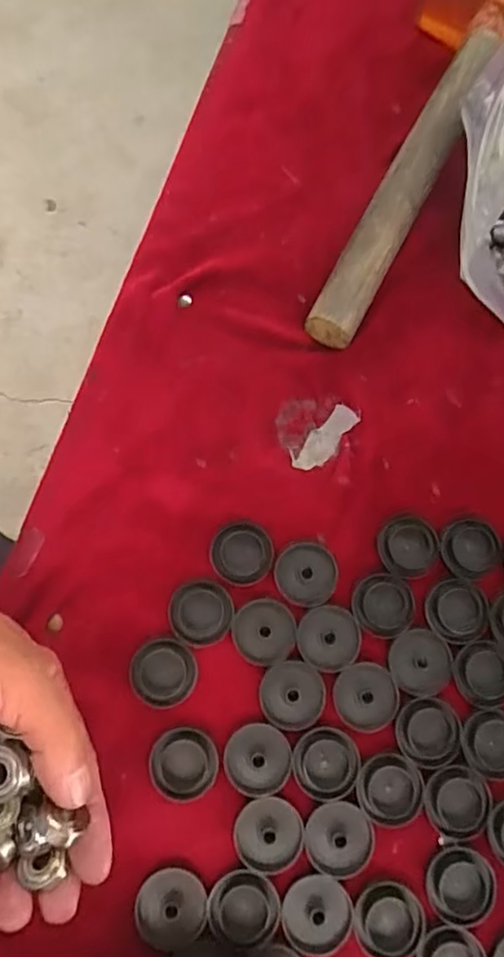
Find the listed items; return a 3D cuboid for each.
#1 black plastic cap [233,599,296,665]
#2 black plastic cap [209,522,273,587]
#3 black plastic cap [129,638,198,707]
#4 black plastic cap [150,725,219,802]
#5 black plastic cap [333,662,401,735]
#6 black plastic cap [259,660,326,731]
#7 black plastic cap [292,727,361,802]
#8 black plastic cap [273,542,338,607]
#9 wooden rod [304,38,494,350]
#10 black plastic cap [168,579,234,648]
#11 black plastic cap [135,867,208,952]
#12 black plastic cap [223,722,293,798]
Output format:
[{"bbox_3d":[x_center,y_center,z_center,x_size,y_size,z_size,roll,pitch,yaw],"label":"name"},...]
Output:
[{"bbox_3d":[0.006,0.079,0.307,0.032,0.004,0.032,0,76,-2],"label":"black plastic cap"},{"bbox_3d":[-0.006,0.040,0.317,0.033,0.004,0.032,0,76,-2],"label":"black plastic cap"},{"bbox_3d":[-0.045,0.099,0.302,0.033,0.004,0.032,-11,77,-4],"label":"black plastic cap"},{"bbox_3d":[-0.033,0.141,0.292,0.032,0.006,0.032,0,76,-2],"label":"black plastic cap"},{"bbox_3d":[0.058,0.111,0.303,0.032,0.004,0.032,0,76,-2],"label":"black plastic cap"},{"bbox_3d":[0.021,0.110,0.300,0.033,0.004,0.032,0,76,-2],"label":"black plastic cap"},{"bbox_3d":[0.037,0.141,0.294,0.033,0.004,0.033,0,76,-2],"label":"black plastic cap"},{"bbox_3d":[0.029,0.051,0.316,0.033,0.004,0.033,0,76,-2],"label":"black plastic cap"},{"bbox_3d":[0.094,-0.174,0.360,0.027,0.031,0.218,29,77,5],"label":"wooden rod"},{"bbox_3d":[-0.026,0.070,0.310,0.033,0.004,0.033,0,76,-2],"label":"black plastic cap"},{"bbox_3d":[-0.038,0.202,0.277,0.033,0.004,0.032,0,76,-2],"label":"black plastic cap"},{"bbox_3d":[0.003,0.139,0.295,0.032,0.004,0.032,0,76,-2],"label":"black plastic cap"}]

